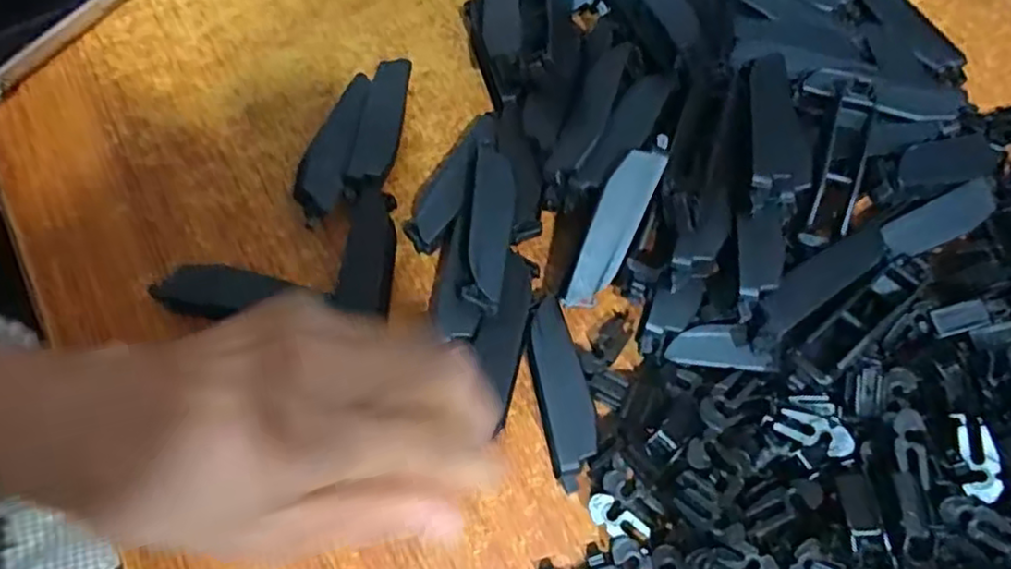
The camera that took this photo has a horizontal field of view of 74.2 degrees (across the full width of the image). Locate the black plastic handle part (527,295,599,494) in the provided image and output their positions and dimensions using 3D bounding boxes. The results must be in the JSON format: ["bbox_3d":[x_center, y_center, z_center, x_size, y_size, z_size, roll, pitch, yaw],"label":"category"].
[{"bbox_3d":[0.021,0.042,0.260,0.020,0.018,0.070,-11,67,-5],"label":"black plastic handle part"}]

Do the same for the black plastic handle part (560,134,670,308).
[{"bbox_3d":[0.043,-0.025,0.262,0.020,0.008,0.073,27,93,11],"label":"black plastic handle part"}]

